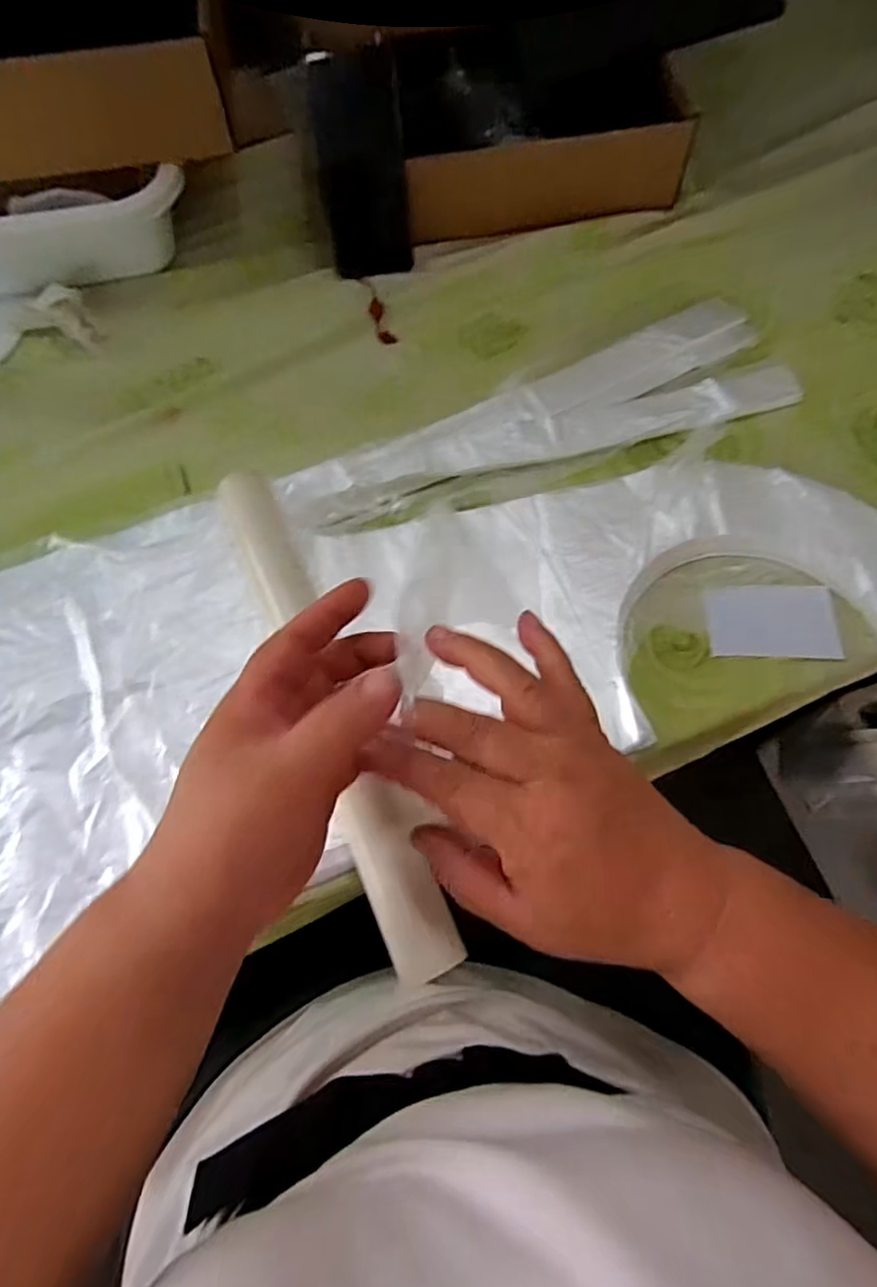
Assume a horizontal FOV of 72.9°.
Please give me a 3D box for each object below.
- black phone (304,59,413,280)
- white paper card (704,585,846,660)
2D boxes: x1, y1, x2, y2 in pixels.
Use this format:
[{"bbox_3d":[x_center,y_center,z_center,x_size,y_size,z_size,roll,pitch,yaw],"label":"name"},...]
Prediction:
[{"bbox_3d":[-0.067,-0.424,0.539,0.074,0.153,0.008,-8,46,-2],"label":"black phone"},{"bbox_3d":[0.240,-0.016,0.428,0.087,0.006,0.055,1,71,8],"label":"white paper card"}]

